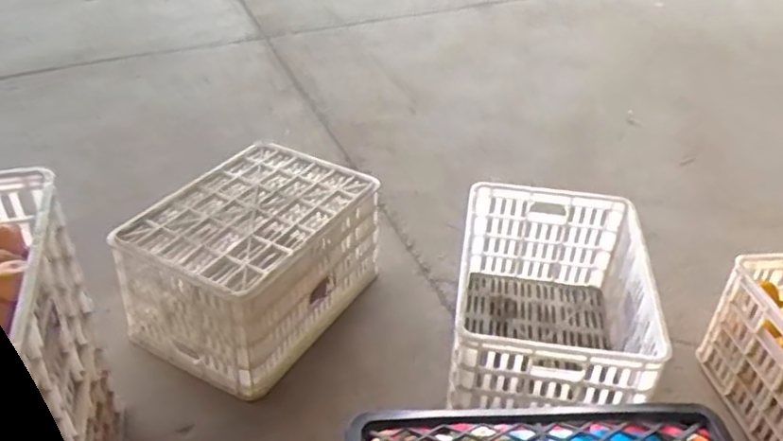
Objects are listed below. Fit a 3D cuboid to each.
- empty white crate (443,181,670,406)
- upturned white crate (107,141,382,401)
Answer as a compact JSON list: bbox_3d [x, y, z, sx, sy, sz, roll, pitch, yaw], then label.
[{"bbox_3d":[0.311,0.172,1.318,0.344,0.254,0.490,7,35,6],"label":"empty white crate"},{"bbox_3d":[-0.289,0.065,1.431,0.386,0.254,0.513,20,38,22],"label":"upturned white crate"}]

